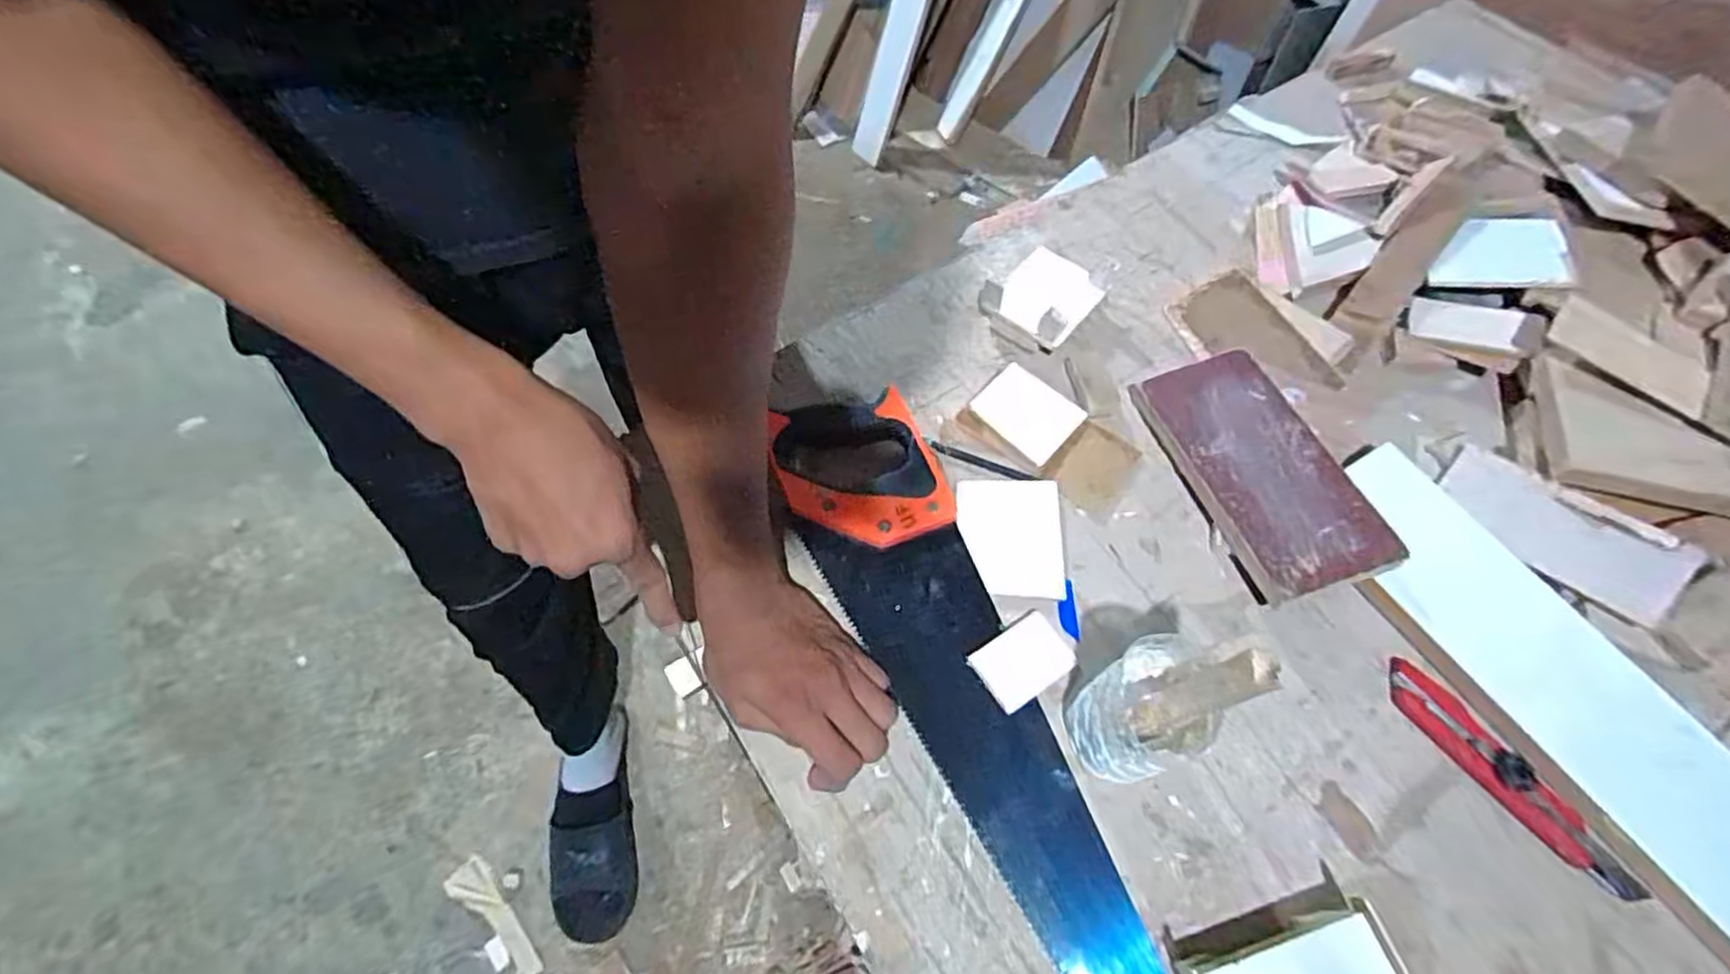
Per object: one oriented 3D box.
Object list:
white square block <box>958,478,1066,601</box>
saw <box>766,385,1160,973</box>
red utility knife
[{"bbox_3d":[0.105,0.034,0.524,0.074,0.011,0.087,3,59,-1],"label":"white square block"},{"bbox_3d":[0.064,0.144,0.458,0.105,0.031,0.500,-18,61,-13],"label":"saw"},{"bbox_3d":[0.393,0.177,0.452,0.027,0.015,0.157,-29,64,-19],"label":"red utility knife"}]

